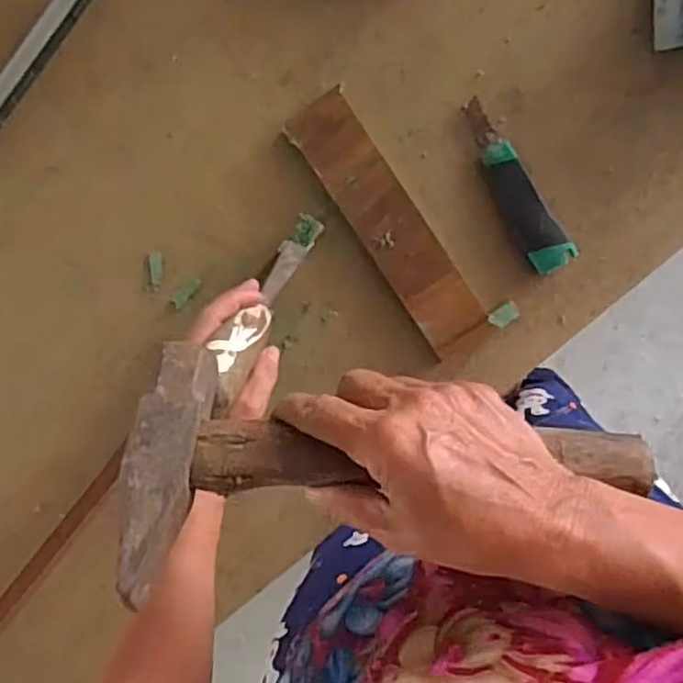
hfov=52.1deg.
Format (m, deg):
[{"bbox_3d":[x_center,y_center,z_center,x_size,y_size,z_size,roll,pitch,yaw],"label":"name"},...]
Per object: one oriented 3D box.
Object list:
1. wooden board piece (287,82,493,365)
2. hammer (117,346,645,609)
[{"bbox_3d":[0.045,-0.107,0.641,0.062,0.011,0.256,-34,96,4],"label":"wooden board piece"},{"bbox_3d":[0.019,0.078,0.332,0.262,0.049,0.147,18,59,1],"label":"hammer"}]

